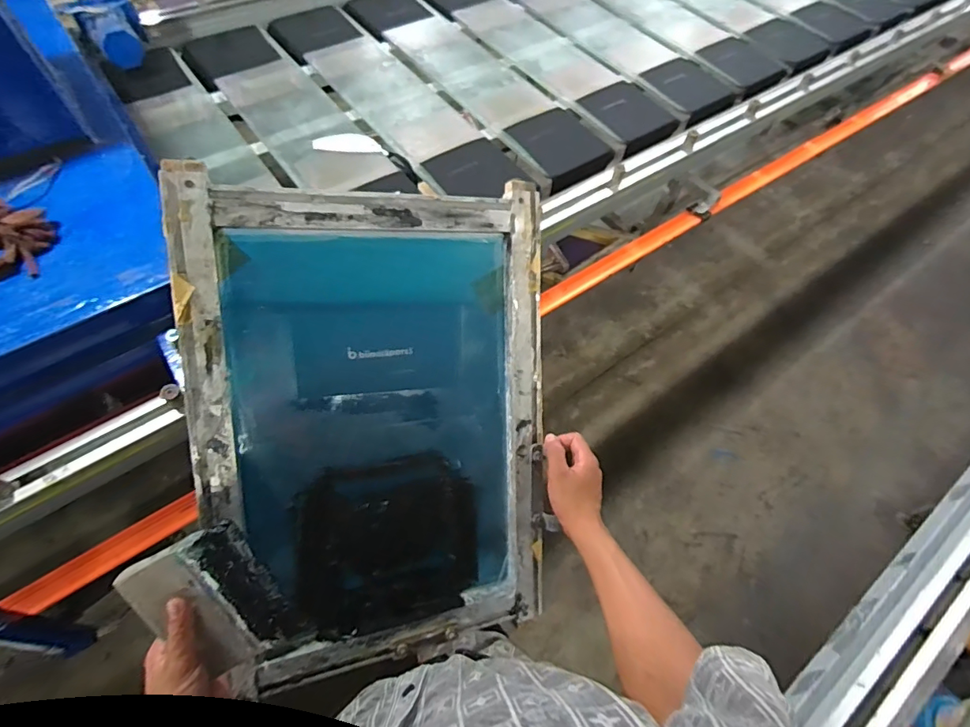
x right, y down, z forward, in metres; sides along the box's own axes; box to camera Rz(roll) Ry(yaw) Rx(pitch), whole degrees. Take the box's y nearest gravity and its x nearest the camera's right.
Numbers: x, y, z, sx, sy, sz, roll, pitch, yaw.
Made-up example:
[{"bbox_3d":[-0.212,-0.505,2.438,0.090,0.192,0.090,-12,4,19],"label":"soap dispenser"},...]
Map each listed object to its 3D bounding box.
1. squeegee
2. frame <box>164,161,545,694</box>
[{"bbox_3d":[-0.238,0.209,0.427,0.099,0.015,0.124,-26,104,-5],"label":"squeegee"},{"bbox_3d":[-0.121,0.076,0.555,0.394,0.054,0.520,-5,99,-24],"label":"frame"}]

